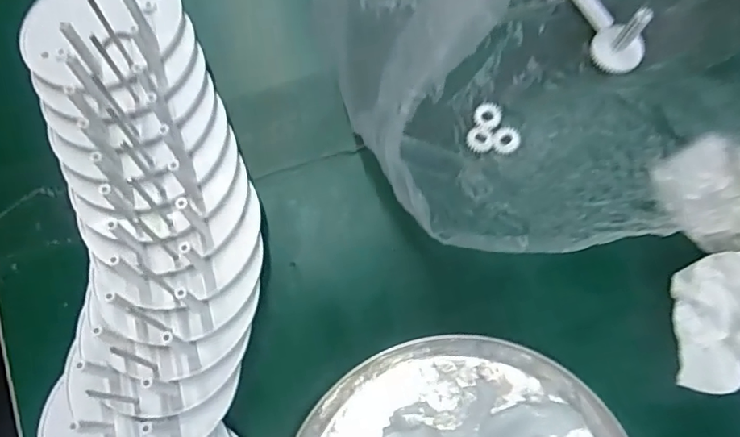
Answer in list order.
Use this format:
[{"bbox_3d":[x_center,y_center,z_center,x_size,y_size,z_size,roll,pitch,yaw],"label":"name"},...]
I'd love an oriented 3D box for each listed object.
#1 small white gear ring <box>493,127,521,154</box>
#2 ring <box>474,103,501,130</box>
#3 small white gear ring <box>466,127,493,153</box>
[{"bbox_3d":[0.053,-0.031,0.212,0.010,0.004,0.010,0,79,-1],"label":"small white gear ring"},{"bbox_3d":[0.046,-0.041,0.214,0.010,0.004,0.010,0,79,-1],"label":"ring"},{"bbox_3d":[0.043,-0.031,0.214,0.010,0.004,0.010,0,79,-1],"label":"small white gear ring"}]

